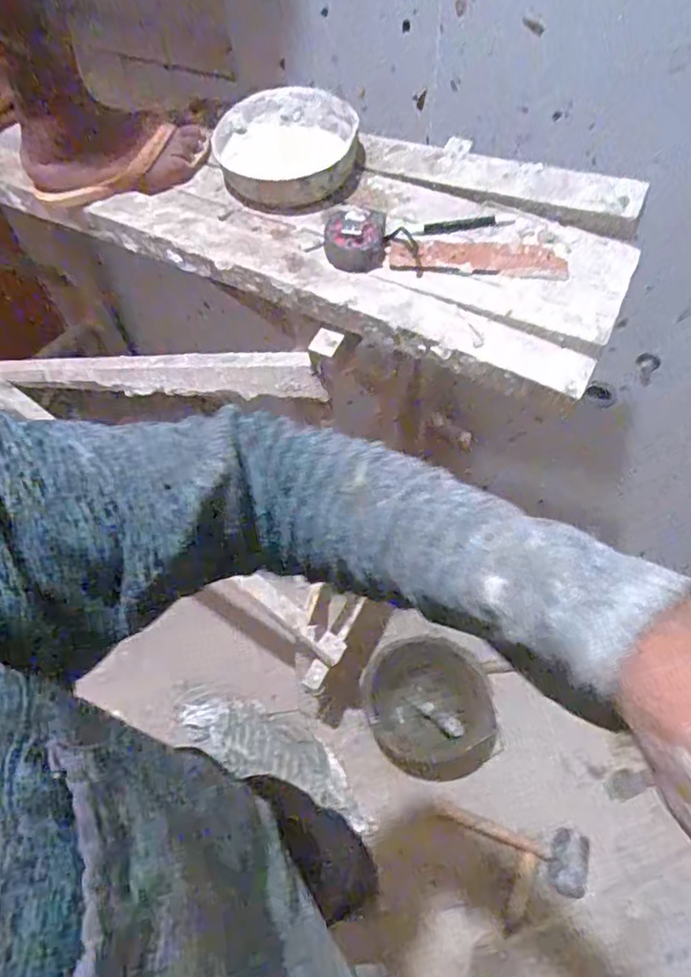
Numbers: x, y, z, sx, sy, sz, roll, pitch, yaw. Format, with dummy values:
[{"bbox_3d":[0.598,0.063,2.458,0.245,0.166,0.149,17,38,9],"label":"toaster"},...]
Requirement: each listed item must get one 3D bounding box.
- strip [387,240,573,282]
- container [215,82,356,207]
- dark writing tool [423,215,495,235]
[{"bbox_3d":[0.149,-0.261,0.702,0.195,0.012,0.048,8,57,8],"label":"strip"},{"bbox_3d":[-0.074,-0.424,0.769,0.172,0.074,0.136,-3,56,1],"label":"container"},{"bbox_3d":[0.135,-0.309,0.730,0.085,0.004,0.018,-10,56,-4],"label":"dark writing tool"}]

